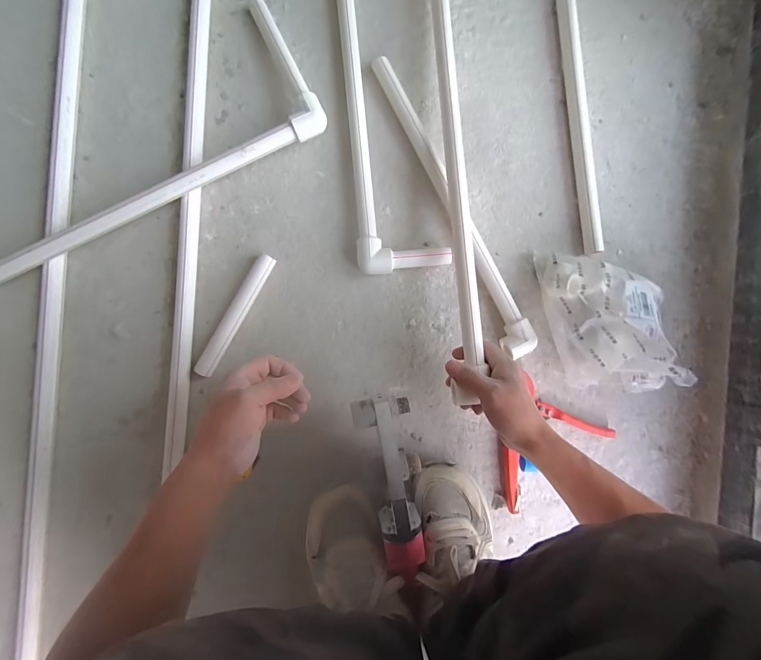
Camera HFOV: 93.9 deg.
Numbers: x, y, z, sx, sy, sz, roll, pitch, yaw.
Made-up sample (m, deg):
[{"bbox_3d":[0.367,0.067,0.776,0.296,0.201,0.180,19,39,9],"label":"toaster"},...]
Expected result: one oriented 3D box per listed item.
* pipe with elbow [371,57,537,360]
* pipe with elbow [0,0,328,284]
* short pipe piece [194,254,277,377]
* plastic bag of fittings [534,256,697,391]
[{"bbox_3d":[0.113,-0.184,0.522,0.048,0.045,0.474,-25,90,-3],"label":"pipe with elbow"},{"bbox_3d":[-0.451,-0.198,0.495,0.766,0.062,0.219,-29,90,-3],"label":"pipe with elbow"},{"bbox_3d":[-0.209,-0.021,0.517,0.022,0.028,0.193,30,88,-2],"label":"short pipe piece"},{"bbox_3d":[0.311,-0.015,0.498,0.142,0.107,0.195,-2,89,-3],"label":"plastic bag of fittings"}]

